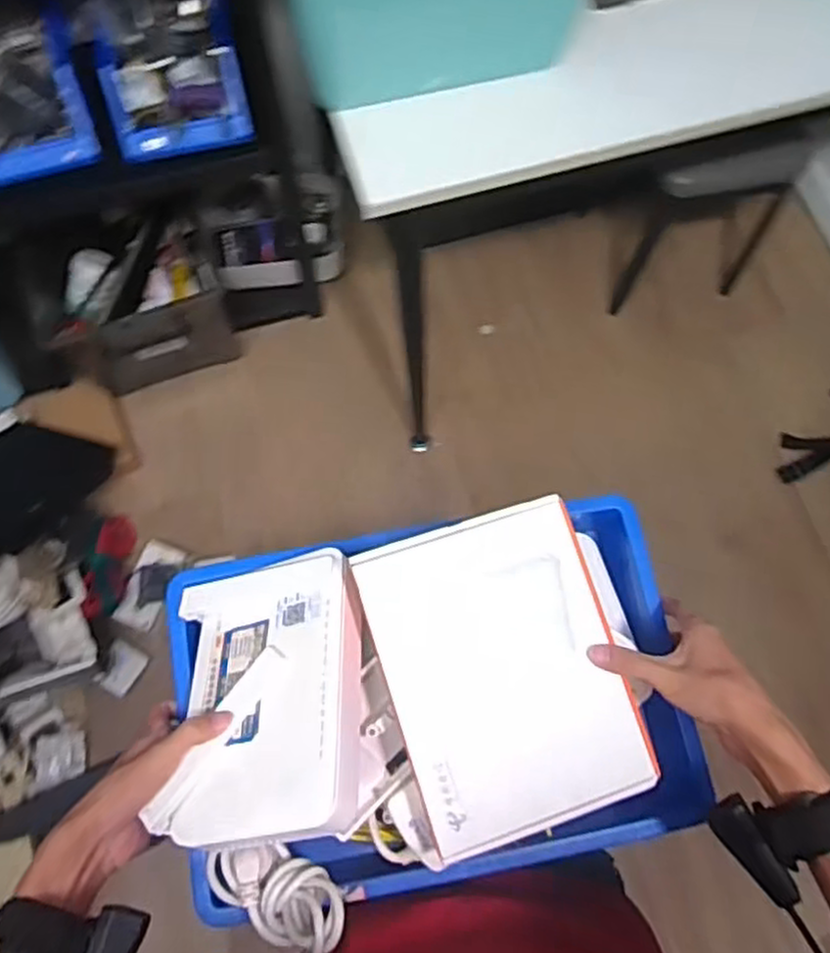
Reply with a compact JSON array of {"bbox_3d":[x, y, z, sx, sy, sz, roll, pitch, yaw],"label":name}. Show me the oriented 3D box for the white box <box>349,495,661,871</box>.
[{"bbox_3d":[0.069,0.152,0.570,0.180,0.037,0.233,-17,73,-6],"label":"white box"}]

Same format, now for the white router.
[{"bbox_3d":[-0.117,0.172,0.588,0.161,0.034,0.220,-21,50,18],"label":"white router"}]

